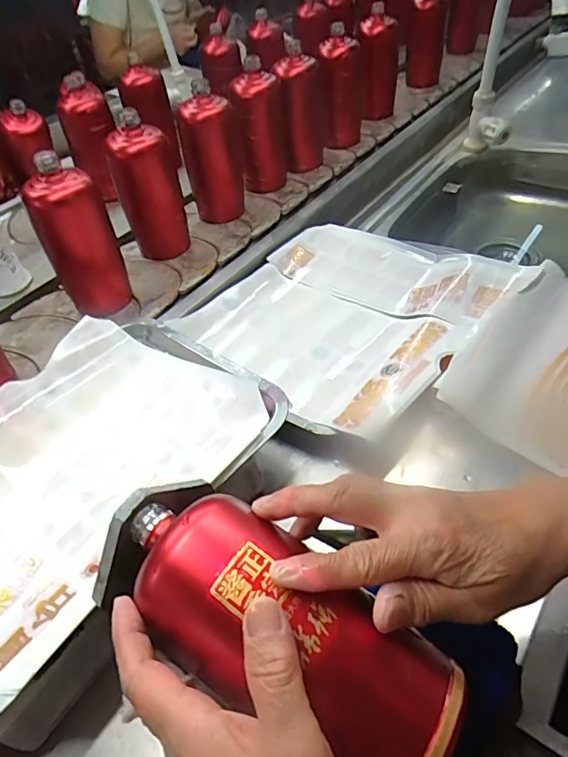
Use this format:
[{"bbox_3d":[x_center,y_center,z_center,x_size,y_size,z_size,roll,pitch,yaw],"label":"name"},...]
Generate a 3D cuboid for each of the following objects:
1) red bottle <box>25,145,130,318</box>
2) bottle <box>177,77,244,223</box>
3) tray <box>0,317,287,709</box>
[{"bbox_3d":[-0.250,-0.165,0.585,0.070,0.175,0.065,9,50,14],"label":"red bottle"},{"bbox_3d":[-0.109,-0.345,0.743,0.092,0.168,0.066,-10,48,-3],"label":"bottle"},{"bbox_3d":[-0.191,0.077,0.402,0.270,0.039,0.349,27,56,27],"label":"tray"}]

